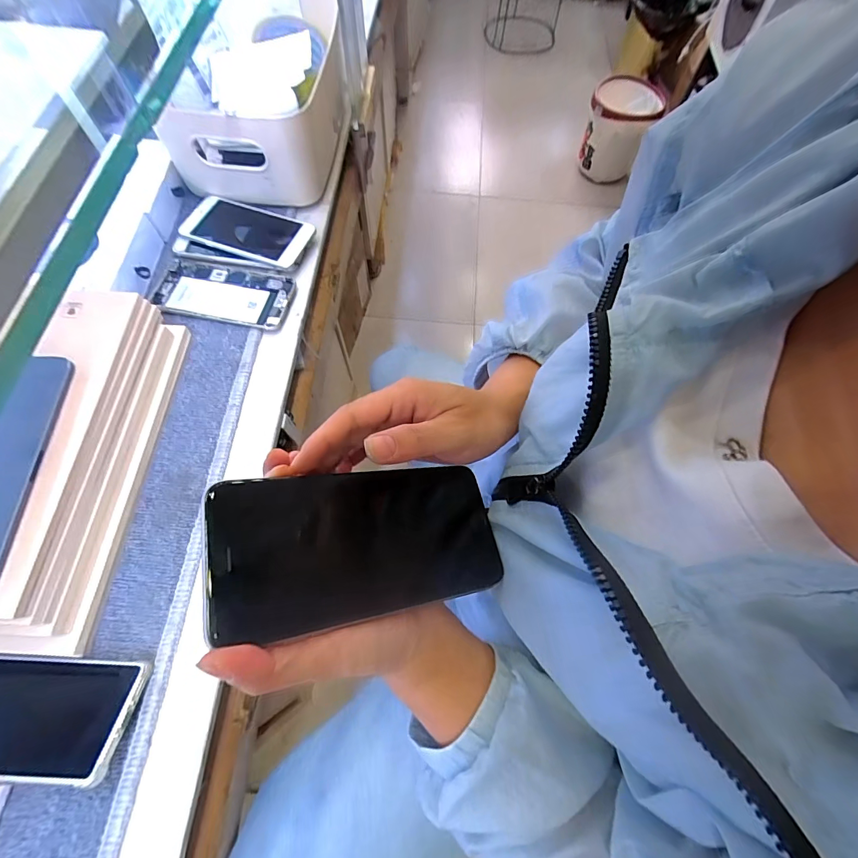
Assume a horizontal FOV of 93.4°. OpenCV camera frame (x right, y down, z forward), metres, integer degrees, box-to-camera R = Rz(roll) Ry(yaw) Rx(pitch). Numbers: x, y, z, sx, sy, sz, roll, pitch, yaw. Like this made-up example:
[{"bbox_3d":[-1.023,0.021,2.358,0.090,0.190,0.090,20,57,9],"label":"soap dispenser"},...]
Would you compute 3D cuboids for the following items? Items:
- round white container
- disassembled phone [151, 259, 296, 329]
[{"bbox_3d":[0.677,-1.075,1.493,0.230,0.260,0.210,20,68,6],"label":"round white container"},{"bbox_3d":[-0.241,-0.162,0.479,0.154,0.006,0.081,9,67,1],"label":"disassembled phone"}]

